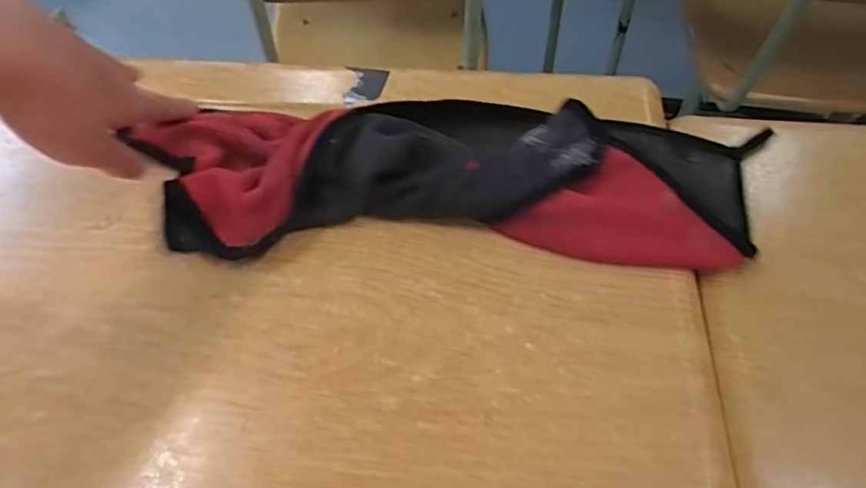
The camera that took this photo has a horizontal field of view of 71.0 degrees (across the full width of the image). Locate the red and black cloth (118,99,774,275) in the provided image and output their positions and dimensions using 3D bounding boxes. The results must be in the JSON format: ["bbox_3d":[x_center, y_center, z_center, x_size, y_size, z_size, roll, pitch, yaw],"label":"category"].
[{"bbox_3d":[0.010,-0.039,0.338,0.346,0.036,0.100,3,55,-1],"label":"red and black cloth"}]

